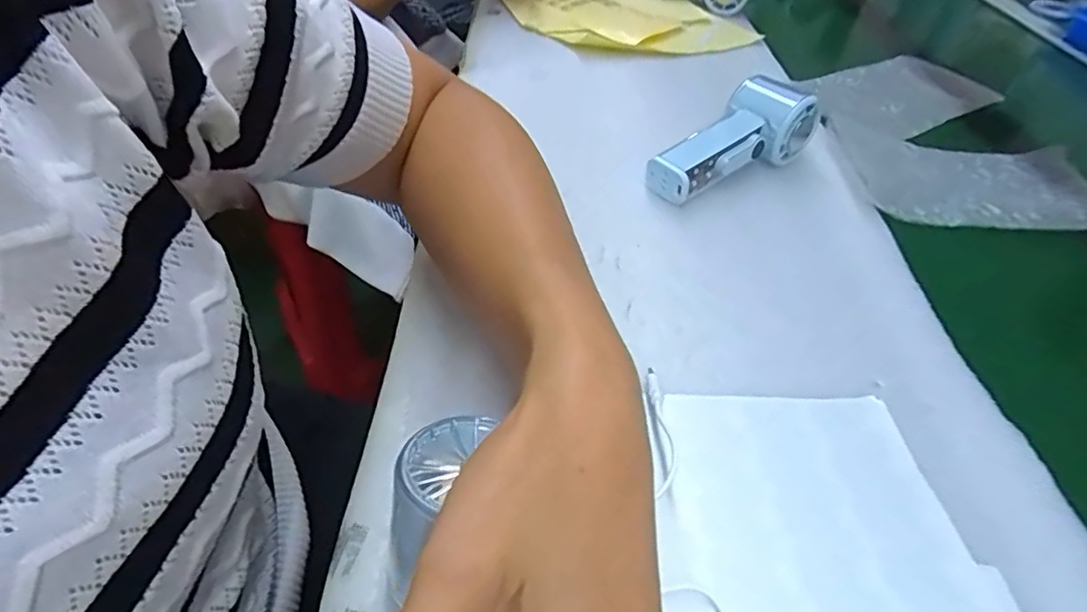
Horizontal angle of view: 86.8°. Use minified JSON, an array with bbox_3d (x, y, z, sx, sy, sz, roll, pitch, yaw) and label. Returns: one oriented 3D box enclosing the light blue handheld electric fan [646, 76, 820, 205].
[{"bbox_3d":[0.155,-0.130,0.460,0.072,0.049,0.151,33,51,27],"label":"light blue handheld electric fan"}]

